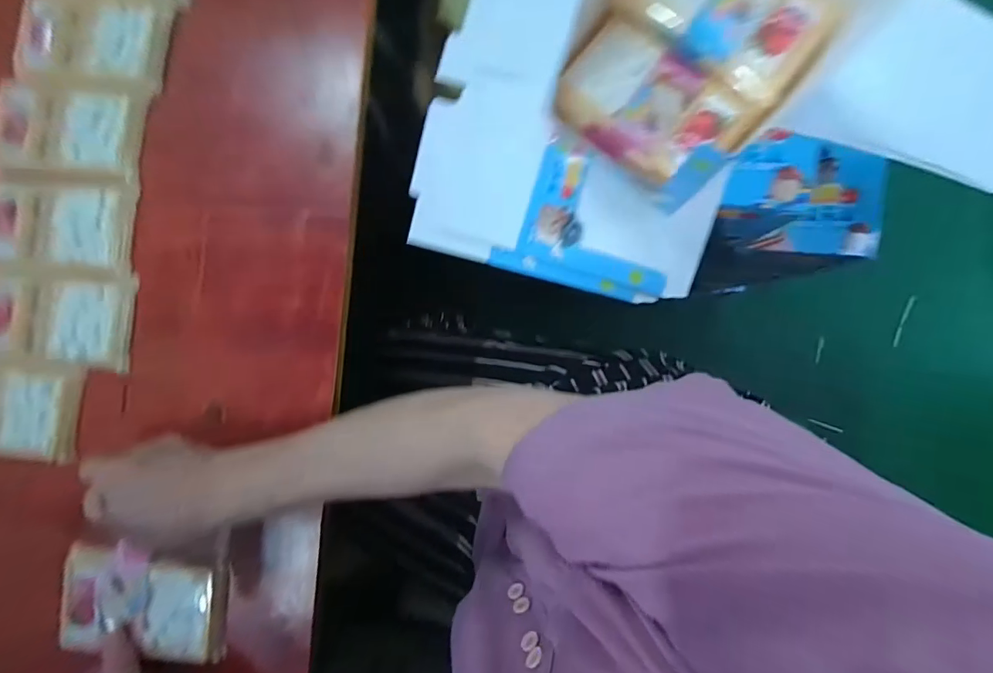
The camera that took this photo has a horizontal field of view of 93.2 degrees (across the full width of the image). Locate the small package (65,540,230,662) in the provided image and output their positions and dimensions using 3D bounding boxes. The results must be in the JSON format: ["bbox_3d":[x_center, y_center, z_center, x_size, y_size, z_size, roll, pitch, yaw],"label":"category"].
[{"bbox_3d":[-0.281,0.212,0.374,0.131,0.013,0.084,0,86,5],"label":"small package"}]

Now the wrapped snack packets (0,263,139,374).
[{"bbox_3d":[-0.373,-0.017,0.400,0.125,0.023,0.084,3,86,5],"label":"wrapped snack packets"}]

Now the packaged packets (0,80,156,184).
[{"bbox_3d":[-0.376,-0.177,0.411,0.128,0.023,0.085,5,87,6],"label":"packaged packets"}]

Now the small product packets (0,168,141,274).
[{"bbox_3d":[-0.379,-0.104,0.410,0.128,0.023,0.084,4,86,5],"label":"small product packets"}]

